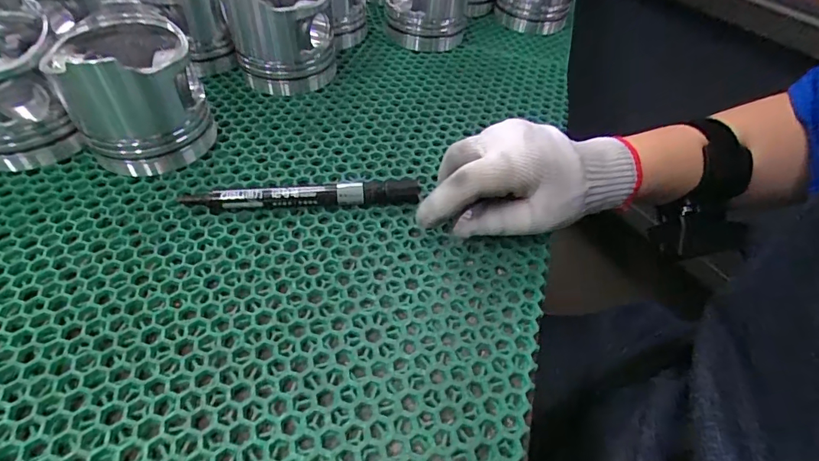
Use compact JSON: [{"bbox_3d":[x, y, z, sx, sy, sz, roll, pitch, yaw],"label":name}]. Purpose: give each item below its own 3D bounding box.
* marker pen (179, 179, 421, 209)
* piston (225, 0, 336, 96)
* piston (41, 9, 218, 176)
[{"bbox_3d":[-0.072,-0.025,0.307,0.163,0.018,0.016,-4,49,-9],"label":"marker pen"},{"bbox_3d":[-0.119,-0.193,0.411,0.085,0.088,0.098,-7,50,-11],"label":"piston"},{"bbox_3d":[-0.202,-0.106,0.321,0.085,0.087,0.088,-25,55,-24],"label":"piston"}]

